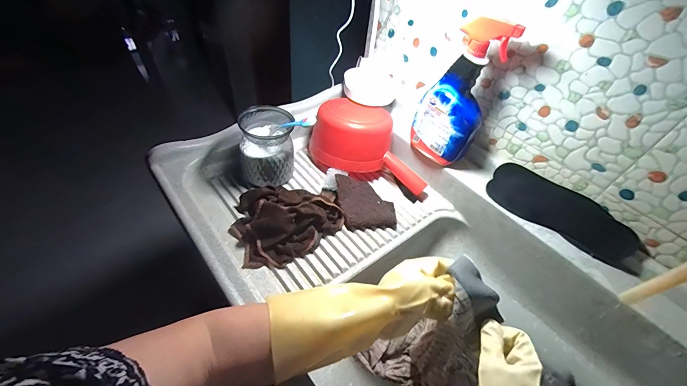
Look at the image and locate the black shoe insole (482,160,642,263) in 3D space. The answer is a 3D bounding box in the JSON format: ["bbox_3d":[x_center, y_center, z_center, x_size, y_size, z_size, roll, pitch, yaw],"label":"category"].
[{"bbox_3d":[0.387,0.033,0.563,0.240,0.016,0.088,39,91,28],"label":"black shoe insole"}]

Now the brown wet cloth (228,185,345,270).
[{"bbox_3d":[-0.104,0.040,0.541,0.187,0.055,0.150,-29,58,-29],"label":"brown wet cloth"}]

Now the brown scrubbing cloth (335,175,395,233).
[{"bbox_3d":[0.045,0.019,0.611,0.116,0.024,0.116,3,53,-21],"label":"brown scrubbing cloth"}]

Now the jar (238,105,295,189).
[{"bbox_3d":[-0.148,-0.095,0.605,0.102,0.114,0.122,-2,49,-9],"label":"jar"}]

